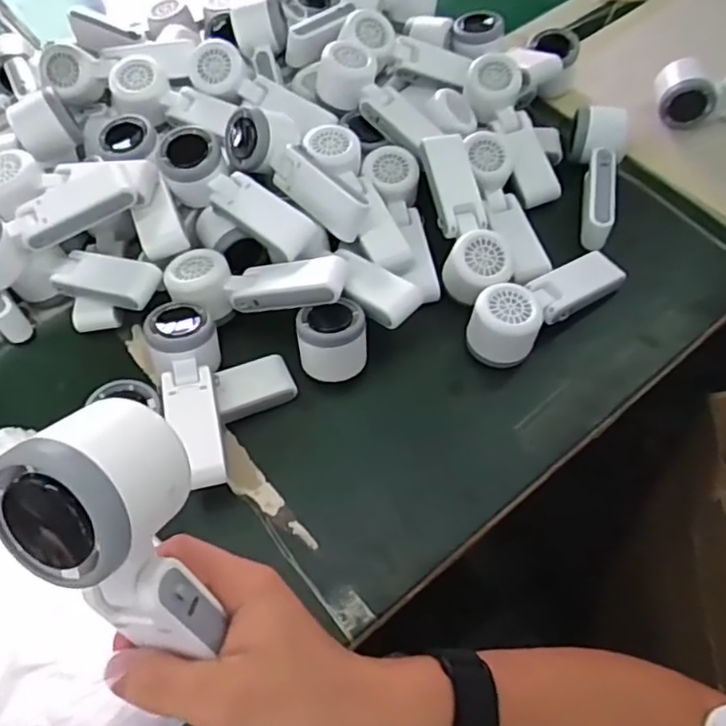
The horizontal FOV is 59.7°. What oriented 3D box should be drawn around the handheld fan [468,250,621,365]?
[{"bbox_3d":[0.166,-0.052,0.571,0.157,0.056,0.055,-28,63,-15],"label":"handheld fan"}]

